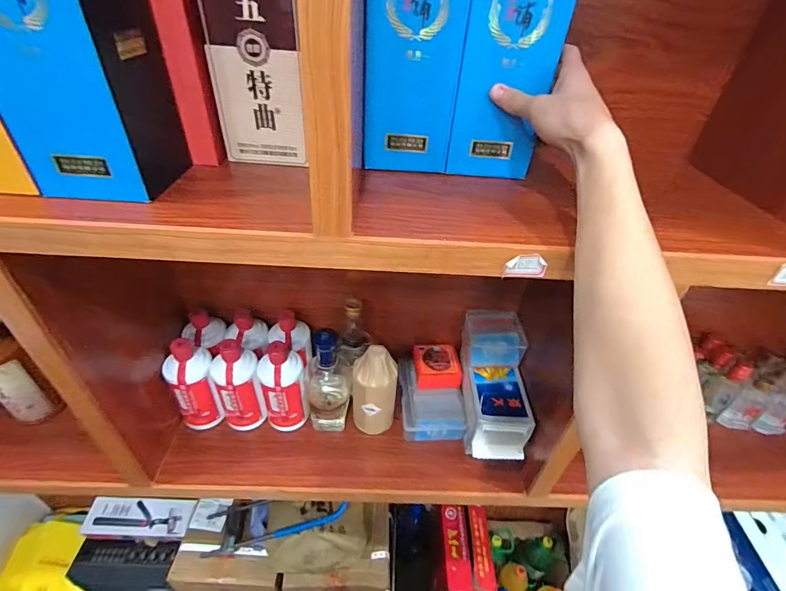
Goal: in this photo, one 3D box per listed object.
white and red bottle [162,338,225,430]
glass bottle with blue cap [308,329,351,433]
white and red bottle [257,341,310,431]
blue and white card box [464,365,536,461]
[{"bbox_3d":[-0.354,0.165,0.699,0.070,0.176,0.072,-20,45,-27],"label":"white and red bottle"},{"bbox_3d":[-0.115,0.160,0.698,0.073,0.232,0.075,-3,40,-9],"label":"glass bottle with blue cap"},{"bbox_3d":[-0.196,0.165,0.700,0.073,0.180,0.068,-15,43,-22],"label":"white and red bottle"},{"bbox_3d":[0.183,0.209,0.701,0.104,0.092,0.133,6,39,1],"label":"blue and white card box"}]

